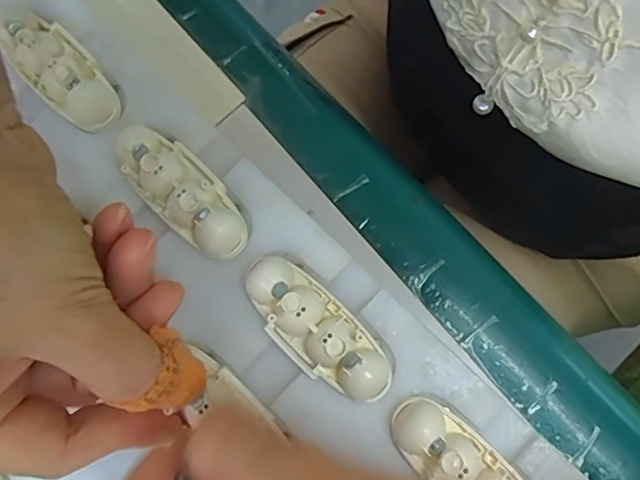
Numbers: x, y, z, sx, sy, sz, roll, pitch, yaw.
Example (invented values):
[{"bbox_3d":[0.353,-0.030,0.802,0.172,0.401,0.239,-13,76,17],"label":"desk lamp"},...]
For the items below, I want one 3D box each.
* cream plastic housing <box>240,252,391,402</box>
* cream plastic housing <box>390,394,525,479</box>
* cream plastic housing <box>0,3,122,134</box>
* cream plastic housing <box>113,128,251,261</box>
[{"bbox_3d":[-0.002,0.031,0.197,0.061,0.016,0.025,43,83,10],"label":"cream plastic housing"},{"bbox_3d":[0.050,0.077,0.186,0.059,0.017,0.024,43,83,10],"label":"cream plastic housing"},{"bbox_3d":[-0.105,-0.070,0.221,0.024,0.015,0.063,-42,80,-6],"label":"cream plastic housing"},{"bbox_3d":[-0.053,-0.020,0.209,0.063,0.013,0.025,43,83,10],"label":"cream plastic housing"}]

